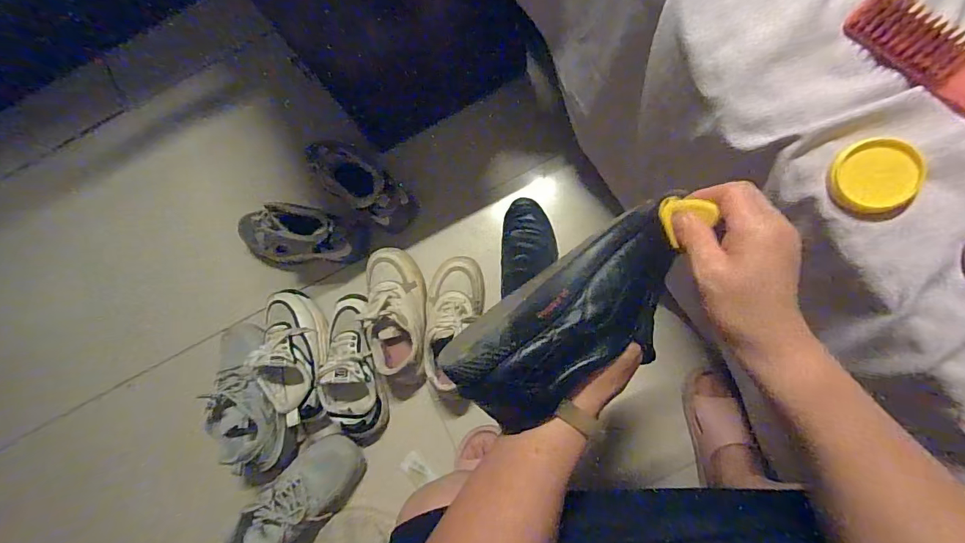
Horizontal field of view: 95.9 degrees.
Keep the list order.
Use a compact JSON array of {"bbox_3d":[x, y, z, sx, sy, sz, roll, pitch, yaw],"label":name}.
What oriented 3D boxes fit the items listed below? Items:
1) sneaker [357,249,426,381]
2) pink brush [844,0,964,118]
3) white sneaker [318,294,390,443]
[{"bbox_3d":[-0.161,0.076,0.790,0.105,0.083,0.245,-8,80,7],"label":"sneaker"},{"bbox_3d":[0.359,-0.136,0.320,0.036,0.024,0.191,-41,78,1],"label":"pink brush"},{"bbox_3d":[-0.237,0.174,0.774,0.097,0.098,0.267,-11,80,7],"label":"white sneaker"}]

